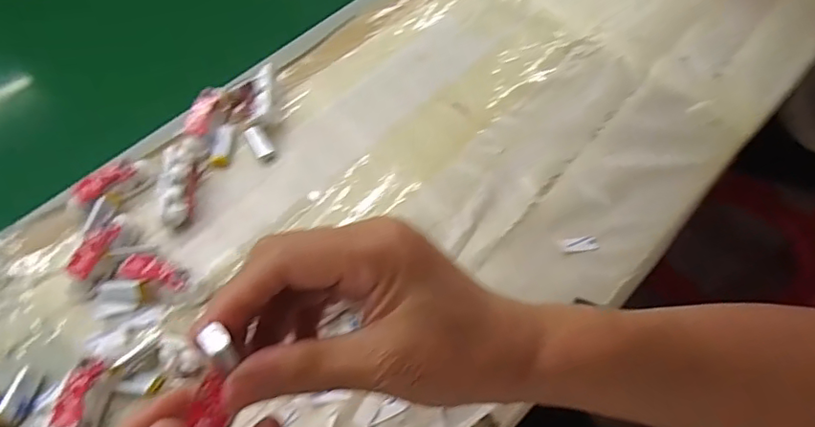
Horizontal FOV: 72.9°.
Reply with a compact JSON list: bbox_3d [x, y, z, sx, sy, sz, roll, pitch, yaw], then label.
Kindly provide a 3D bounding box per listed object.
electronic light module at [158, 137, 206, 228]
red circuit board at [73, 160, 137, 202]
[{"bbox_3d":[-0.166,-0.024,0.406,0.025,0.022,0.070,-1,61,-2],"label":"electronic light module"},{"bbox_3d":[-0.217,-0.024,0.396,0.043,0.007,0.015,-37,68,-20],"label":"red circuit board"}]

